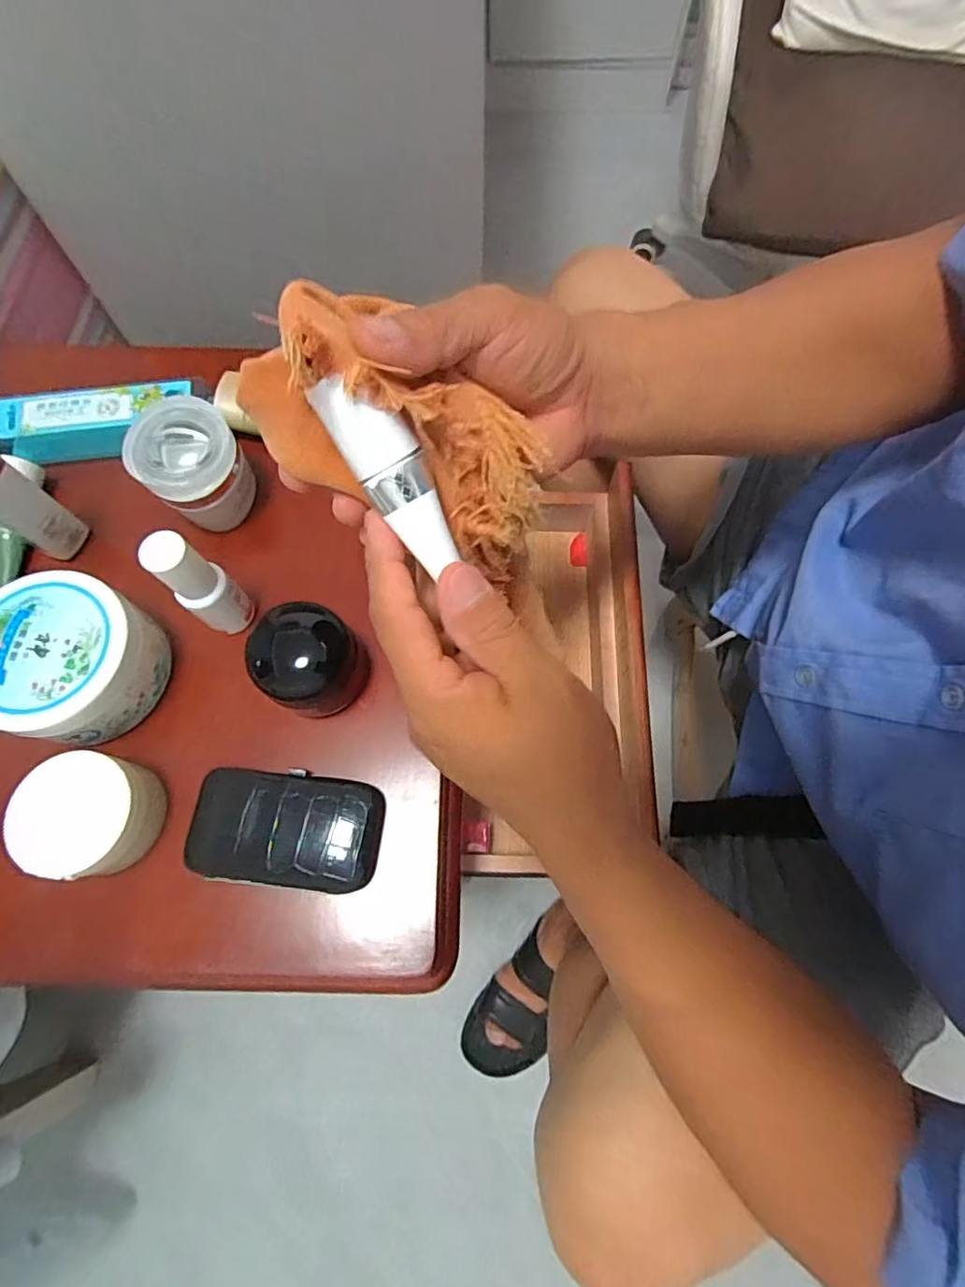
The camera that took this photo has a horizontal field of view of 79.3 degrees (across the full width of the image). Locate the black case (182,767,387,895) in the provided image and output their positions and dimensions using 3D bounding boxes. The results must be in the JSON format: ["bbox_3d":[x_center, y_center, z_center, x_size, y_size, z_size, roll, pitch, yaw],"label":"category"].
[{"bbox_3d":[-0.114,0.108,0.339,0.108,0.018,0.062,5,71,2],"label":"black case"}]

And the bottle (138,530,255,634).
[{"bbox_3d":[-0.170,-0.034,0.353,0.025,0.090,0.029,37,75,12],"label":"bottle"}]

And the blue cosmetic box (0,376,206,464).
[{"bbox_3d":[-0.281,-0.160,0.420,0.154,0.032,0.040,-10,72,-3],"label":"blue cosmetic box"}]

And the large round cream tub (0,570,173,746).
[{"bbox_3d":[-0.247,0.010,0.349,0.088,0.051,0.092,0,71,0],"label":"large round cream tub"}]

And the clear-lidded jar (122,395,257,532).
[{"bbox_3d":[-0.191,-0.116,0.391,0.062,0.062,0.065,42,76,13],"label":"clear-lidded jar"}]

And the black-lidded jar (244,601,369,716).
[{"bbox_3d":[-0.109,0.011,0.361,0.069,0.045,0.058,32,74,10],"label":"black-lidded jar"}]

